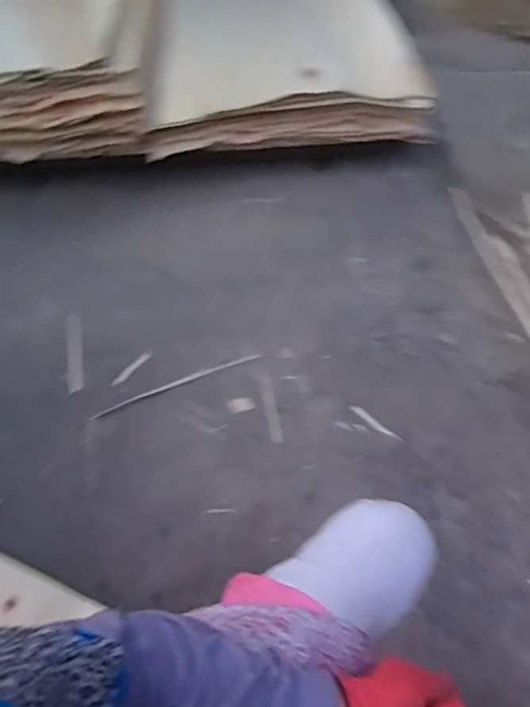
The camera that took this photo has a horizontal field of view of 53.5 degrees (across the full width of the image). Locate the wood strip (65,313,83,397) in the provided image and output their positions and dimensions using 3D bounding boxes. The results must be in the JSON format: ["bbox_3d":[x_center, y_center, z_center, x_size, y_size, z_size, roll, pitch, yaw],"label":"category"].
[{"bbox_3d":[-0.475,-0.007,1.307,0.038,0.005,0.245,-13,53,-8],"label":"wood strip"}]

